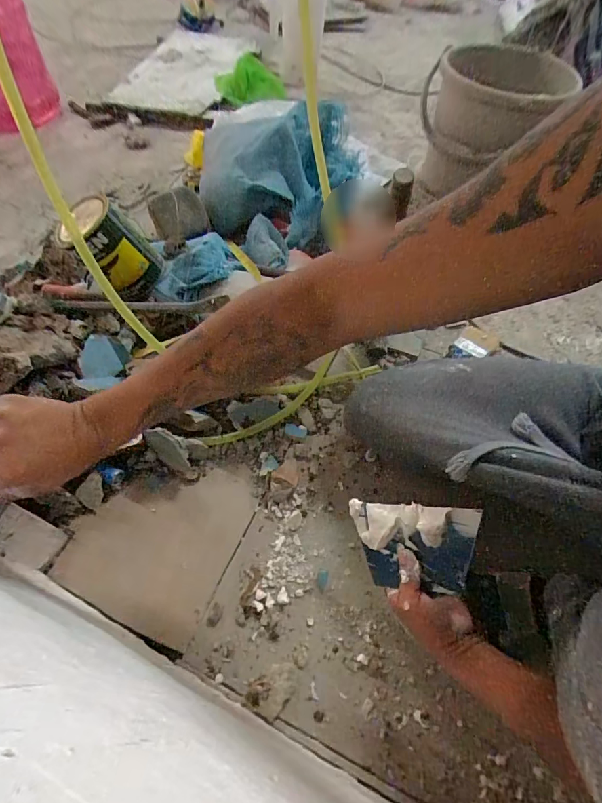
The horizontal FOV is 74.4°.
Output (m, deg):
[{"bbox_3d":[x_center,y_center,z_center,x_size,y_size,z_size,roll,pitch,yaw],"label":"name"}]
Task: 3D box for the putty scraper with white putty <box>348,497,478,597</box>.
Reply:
[{"bbox_3d":[0.125,0.166,0.446,0.136,0.026,0.095,-2,94,20],"label":"putty scraper with white putty"}]

